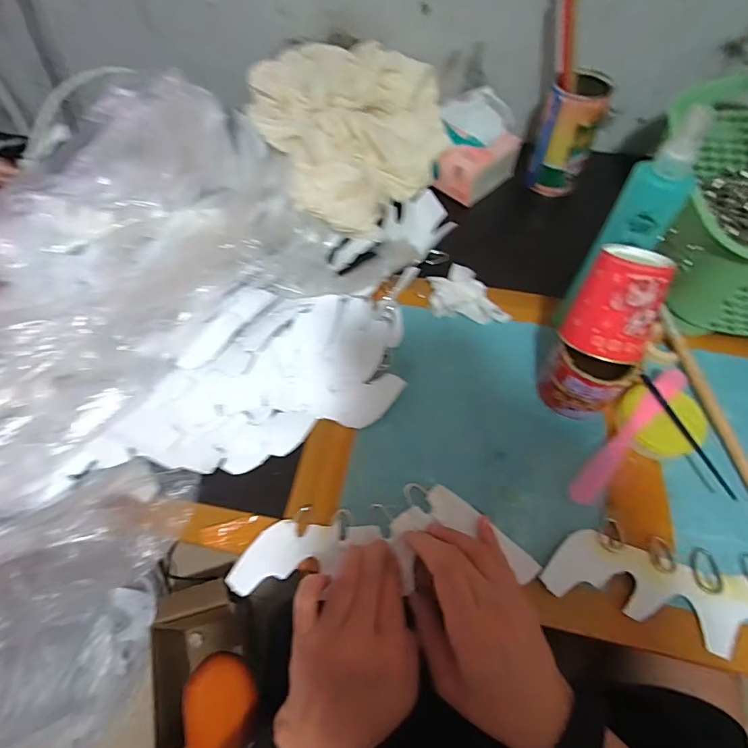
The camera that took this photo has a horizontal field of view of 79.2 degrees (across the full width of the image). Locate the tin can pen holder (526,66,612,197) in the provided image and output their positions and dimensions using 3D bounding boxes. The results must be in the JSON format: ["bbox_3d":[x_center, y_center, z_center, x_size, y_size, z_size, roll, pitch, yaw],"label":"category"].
[{"bbox_3d":[0.225,-0.277,0.533,0.066,0.119,0.056,20,62,12],"label":"tin can pen holder"}]

